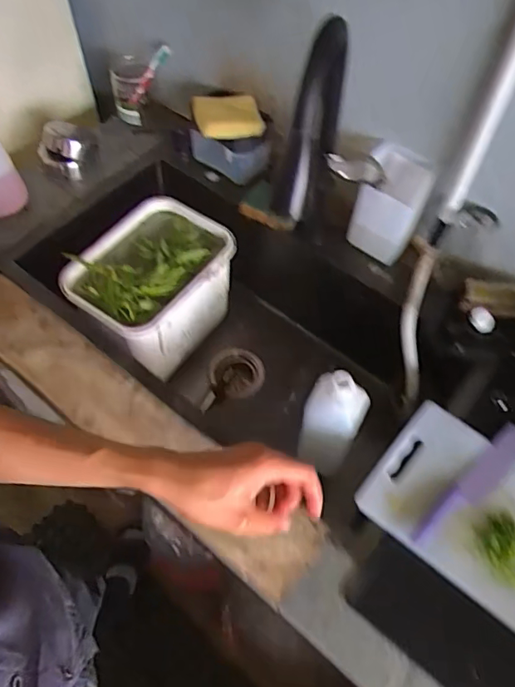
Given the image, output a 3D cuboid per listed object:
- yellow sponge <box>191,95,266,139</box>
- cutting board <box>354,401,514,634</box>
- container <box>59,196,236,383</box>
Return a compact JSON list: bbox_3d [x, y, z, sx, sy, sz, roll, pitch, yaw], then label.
[{"bbox_3d":[-0.052,-0.400,0.948,0.120,0.045,0.080,-1,57,-3],"label":"yellow sponge"},{"bbox_3d":[0.299,0.226,0.685,0.302,0.018,0.190,35,62,19],"label":"cutting board"},{"bbox_3d":[-0.187,-0.099,0.986,0.205,0.157,0.281,29,61,15],"label":"container"}]

